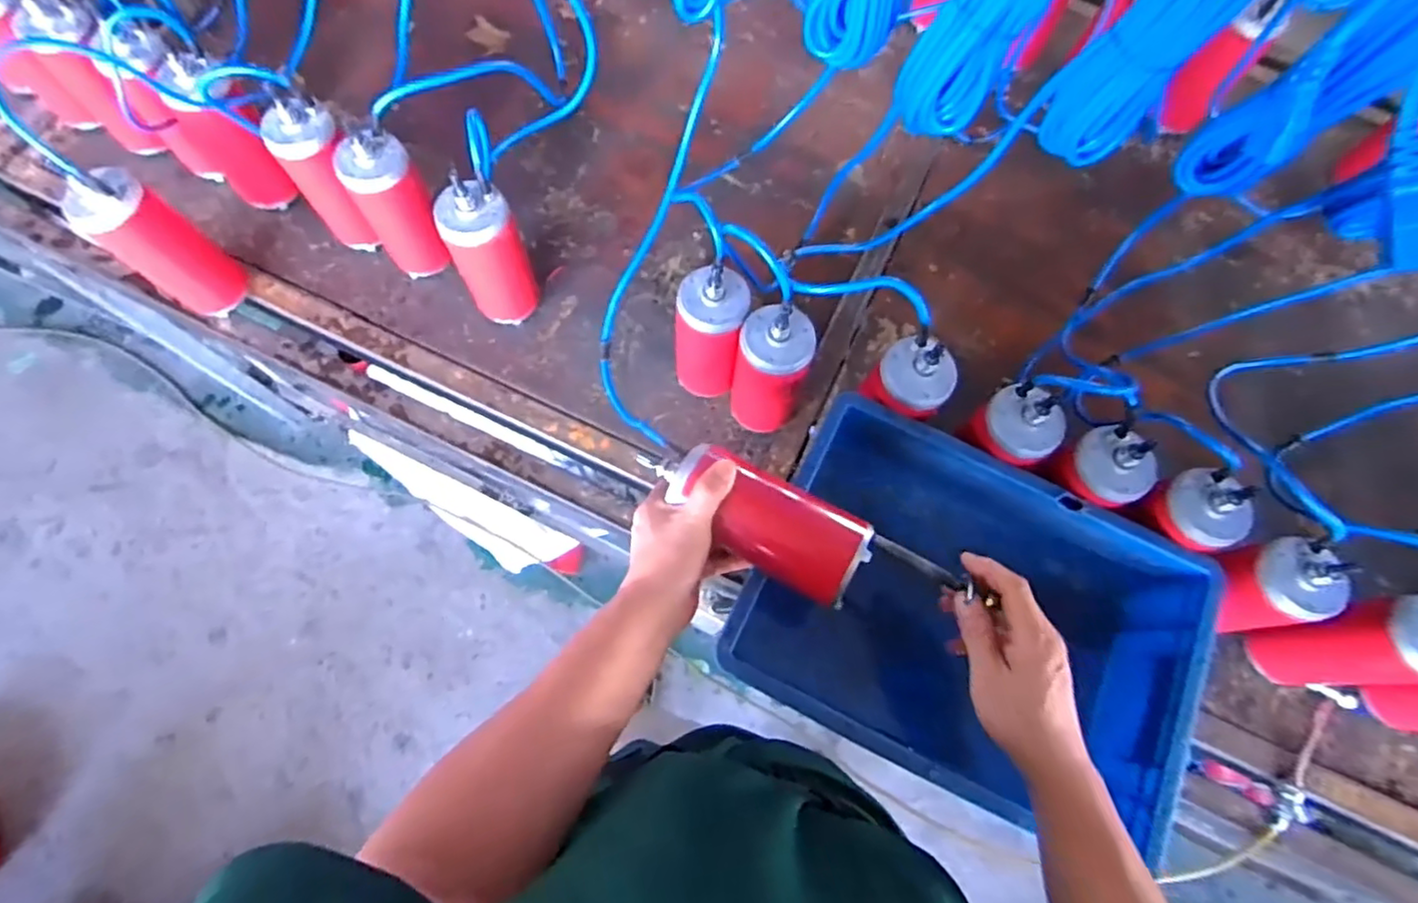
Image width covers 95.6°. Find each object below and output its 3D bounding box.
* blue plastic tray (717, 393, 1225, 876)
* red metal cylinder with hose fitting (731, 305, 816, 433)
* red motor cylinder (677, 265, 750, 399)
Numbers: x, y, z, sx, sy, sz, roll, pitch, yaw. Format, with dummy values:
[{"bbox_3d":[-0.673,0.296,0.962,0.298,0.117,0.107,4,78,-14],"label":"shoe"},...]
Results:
[{"bbox_3d":[0.243,0.174,0.672,0.395,0.194,0.295,26,72,7],"label":"blue plastic tray"},{"bbox_3d":[0.071,-0.085,0.702,0.084,0.173,0.088,0,76,0],"label":"red metal cylinder with hose fitting"},{"bbox_3d":[0.000,-0.126,0.724,0.076,0.190,0.072,-1,71,-3],"label":"red motor cylinder"}]

